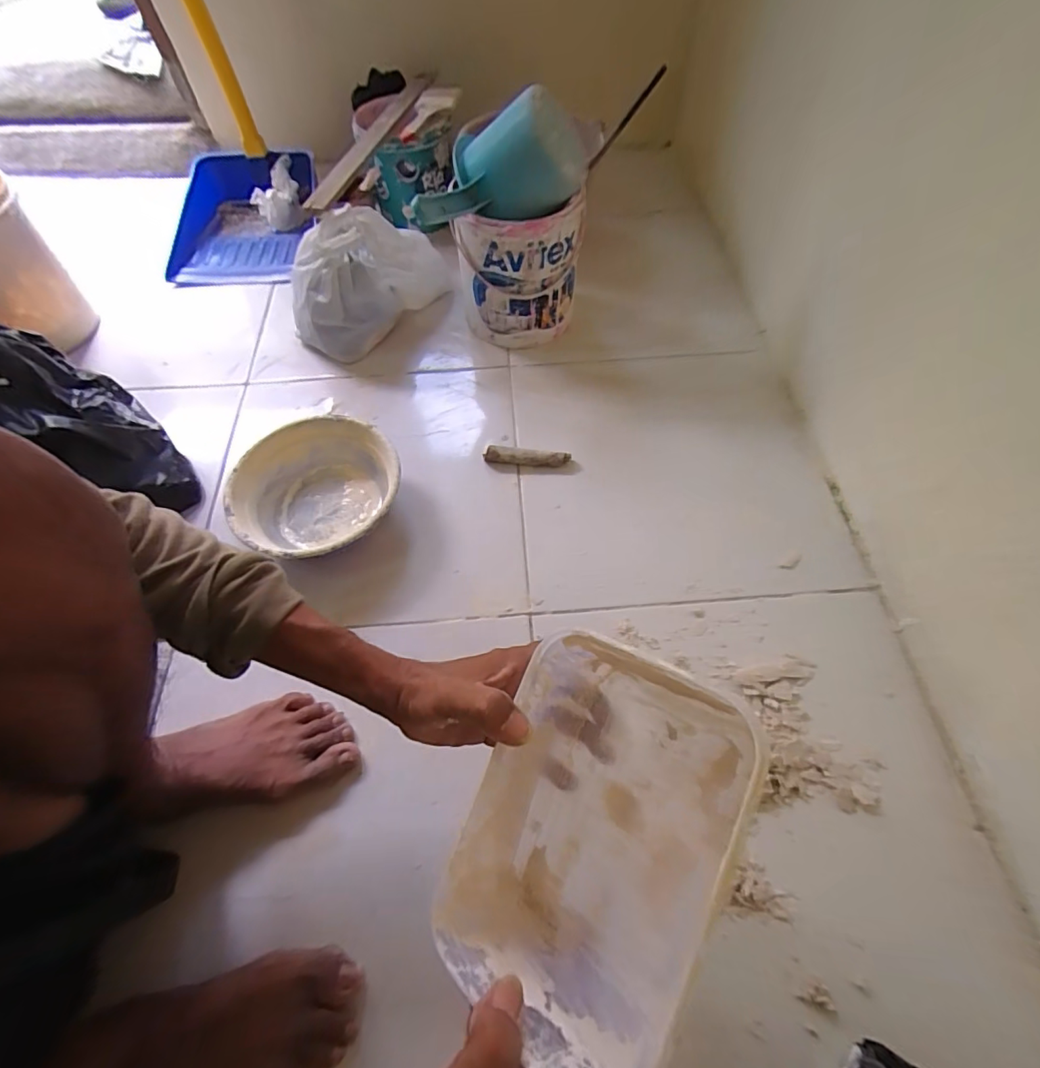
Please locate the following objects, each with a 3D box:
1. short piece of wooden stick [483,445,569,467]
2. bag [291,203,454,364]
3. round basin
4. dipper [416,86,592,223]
[{"bbox_3d":[0.010,-0.101,0.660,0.112,0.022,0.020,3,60,3],"label":"short piece of wooden stick"},{"bbox_3d":[-0.231,-0.388,0.759,0.116,0.151,0.235,30,65,17],"label":"bag"},{"bbox_3d":[-0.244,-0.050,0.615,0.194,0.069,0.188,0,60,1],"label":"round basin"},{"bbox_3d":[-0.016,-0.412,0.584,0.163,0.108,0.168,10,60,7],"label":"dipper"}]

